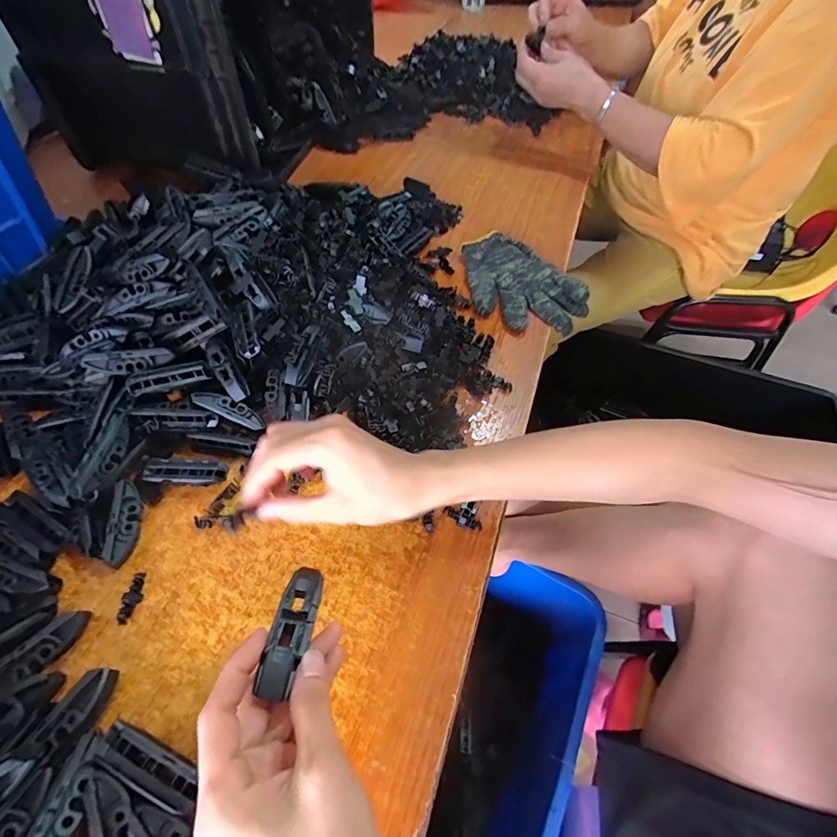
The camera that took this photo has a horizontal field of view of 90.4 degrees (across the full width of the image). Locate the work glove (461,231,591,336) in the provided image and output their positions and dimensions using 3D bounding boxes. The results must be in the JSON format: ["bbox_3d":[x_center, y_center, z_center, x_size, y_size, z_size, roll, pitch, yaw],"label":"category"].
[{"bbox_3d":[0.120,-0.176,0.530,0.122,0.024,0.182,-26,61,-19],"label":"work glove"}]

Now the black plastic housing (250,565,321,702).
[{"bbox_3d":[-0.070,0.115,0.234,0.019,0.017,0.070,8,34,1],"label":"black plastic housing"}]

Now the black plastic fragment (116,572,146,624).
[{"bbox_3d":[-0.219,0.137,0.318,0.013,0.006,0.035,15,56,7],"label":"black plastic fragment"}]

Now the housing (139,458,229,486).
[{"bbox_3d":[-0.207,0.050,0.369,0.072,0.020,0.025,4,56,0],"label":"housing"}]

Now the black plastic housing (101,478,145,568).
[{"bbox_3d":[-0.241,0.085,0.345,0.019,0.019,0.068,-8,57,-8],"label":"black plastic housing"}]

